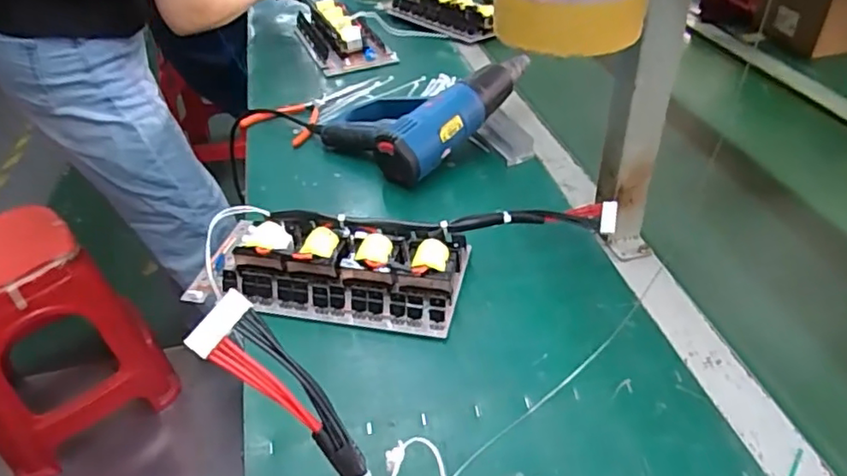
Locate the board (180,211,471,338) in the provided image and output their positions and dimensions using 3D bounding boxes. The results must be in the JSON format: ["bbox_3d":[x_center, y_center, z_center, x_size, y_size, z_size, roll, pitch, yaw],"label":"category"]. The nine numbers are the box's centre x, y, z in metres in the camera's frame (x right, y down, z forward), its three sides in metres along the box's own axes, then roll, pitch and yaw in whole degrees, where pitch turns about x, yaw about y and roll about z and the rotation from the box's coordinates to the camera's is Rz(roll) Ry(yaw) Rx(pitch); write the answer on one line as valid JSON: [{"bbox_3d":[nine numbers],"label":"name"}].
[{"bbox_3d":[-0.087,0.031,0.631,0.251,0.060,0.115,4,39,10],"label":"board"}]

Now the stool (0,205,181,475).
[{"bbox_3d":[-0.815,0.216,1.327,0.352,0.474,0.285,-29,45,-28],"label":"stool"}]

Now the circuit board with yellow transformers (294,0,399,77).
[{"bbox_3d":[-0.158,-0.396,1.163,0.142,0.060,0.232,-17,40,-16],"label":"circuit board with yellow transformers"}]

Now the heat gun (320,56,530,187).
[{"bbox_3d":[0.004,-0.191,0.871,0.194,0.087,0.269,28,48,34],"label":"heat gun"}]

